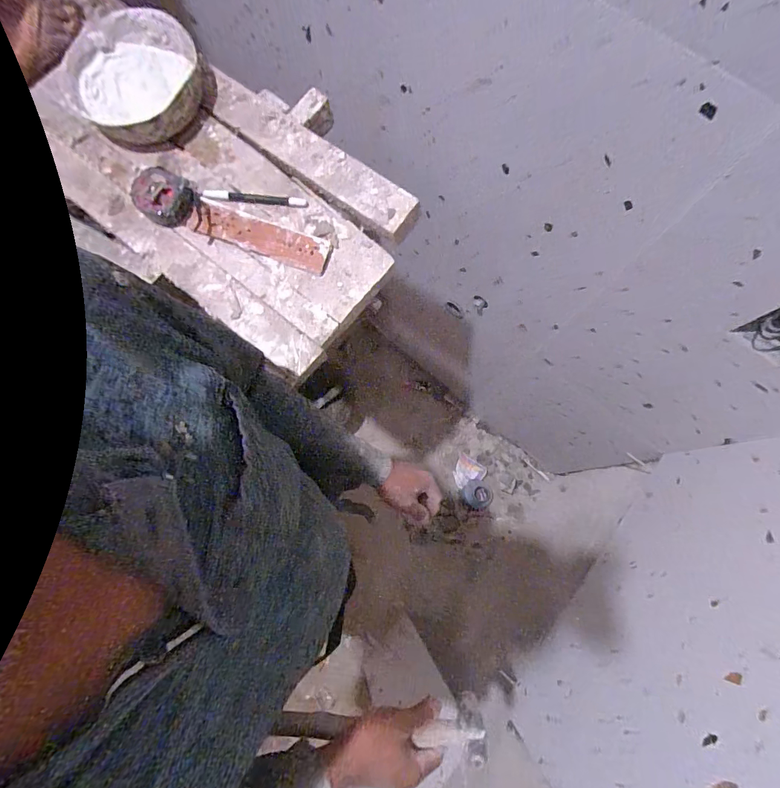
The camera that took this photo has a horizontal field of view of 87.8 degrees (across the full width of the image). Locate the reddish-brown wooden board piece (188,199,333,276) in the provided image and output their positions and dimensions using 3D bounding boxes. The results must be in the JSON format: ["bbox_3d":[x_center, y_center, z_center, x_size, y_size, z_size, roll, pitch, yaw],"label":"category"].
[{"bbox_3d":[-0.175,-0.215,0.555,0.192,0.018,0.050,18,76,4],"label":"reddish-brown wooden board piece"}]

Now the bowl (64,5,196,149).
[{"bbox_3d":[-0.359,-0.450,0.572,0.174,0.048,0.173,0,76,-1],"label":"bowl"}]

